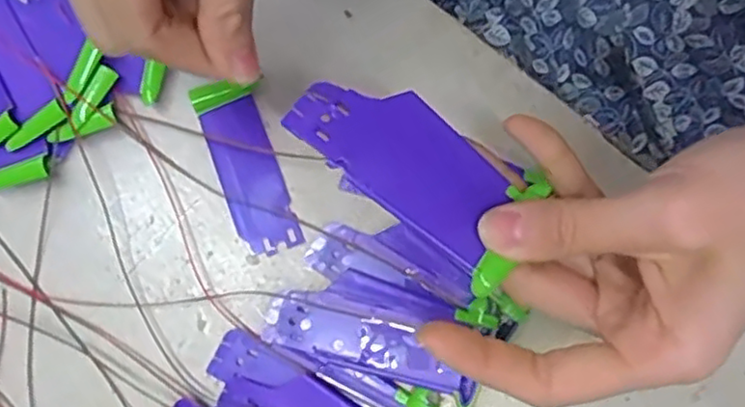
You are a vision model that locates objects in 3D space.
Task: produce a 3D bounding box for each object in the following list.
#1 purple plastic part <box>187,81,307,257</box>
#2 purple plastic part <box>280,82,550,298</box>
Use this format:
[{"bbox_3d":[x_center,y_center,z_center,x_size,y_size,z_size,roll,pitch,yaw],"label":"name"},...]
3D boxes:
[{"bbox_3d":[-0.055,-0.016,0.292,0.027,0.004,0.078,-21,87,-3],"label":"purple plastic part"},{"bbox_3d":[0.013,-0.013,0.224,0.085,0.008,0.042,32,82,0],"label":"purple plastic part"}]

